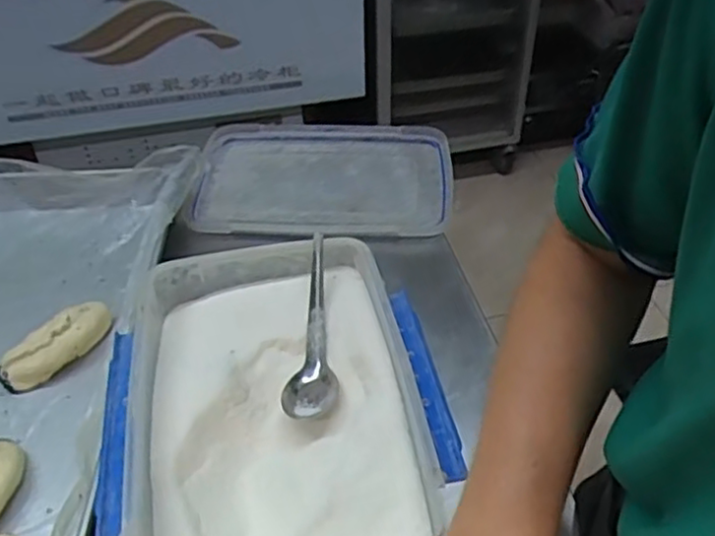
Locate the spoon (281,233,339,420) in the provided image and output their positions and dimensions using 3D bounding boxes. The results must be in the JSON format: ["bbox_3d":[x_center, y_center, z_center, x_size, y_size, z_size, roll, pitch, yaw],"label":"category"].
[{"bbox_3d":[-0.037,0.047,0.575,0.040,0.027,0.165,-1,59,2],"label":"spoon"}]

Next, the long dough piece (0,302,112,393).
[{"bbox_3d":[-0.280,0.070,0.638,0.108,0.036,0.038,-34,51,-30],"label":"long dough piece"}]

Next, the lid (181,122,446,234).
[{"bbox_3d":[-0.045,-0.126,0.866,0.318,0.031,0.238,2,39,6],"label":"lid"}]

